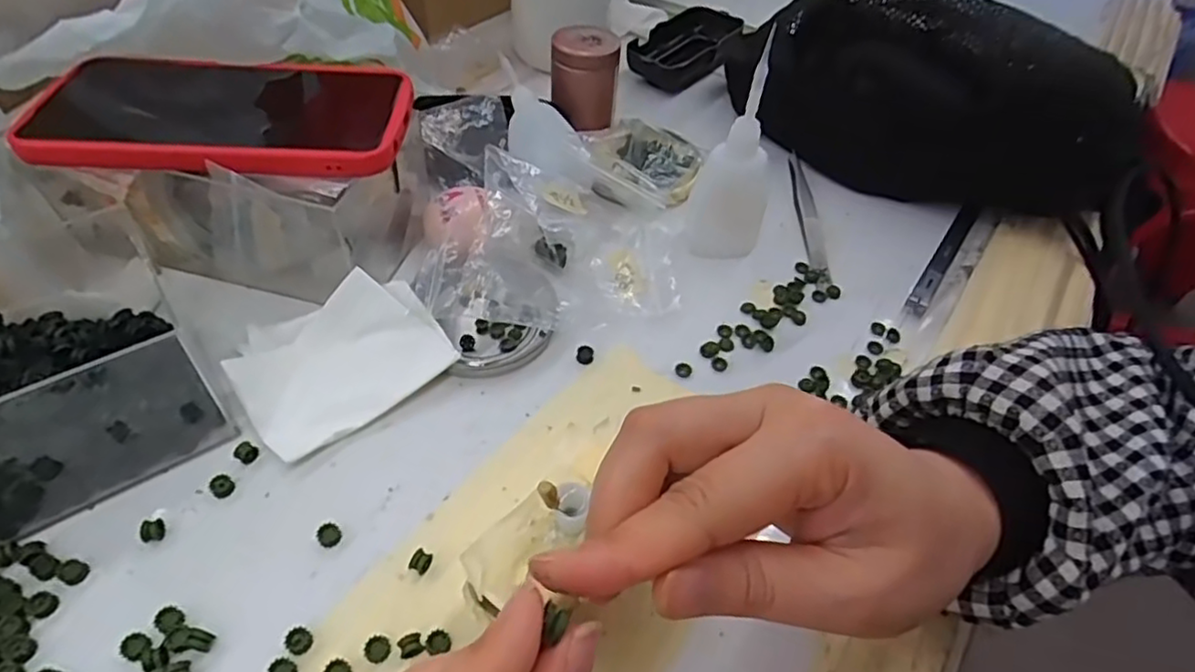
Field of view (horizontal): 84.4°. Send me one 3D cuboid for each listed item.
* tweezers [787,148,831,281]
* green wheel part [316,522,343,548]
[{"bbox_3d":[0.134,-0.081,0.419,0.013,0.006,0.121,7,50,0],"label":"tweezers"},{"bbox_3d":[-0.107,0.079,0.263,0.009,0.004,0.009,3,50,-4],"label":"green wheel part"}]

